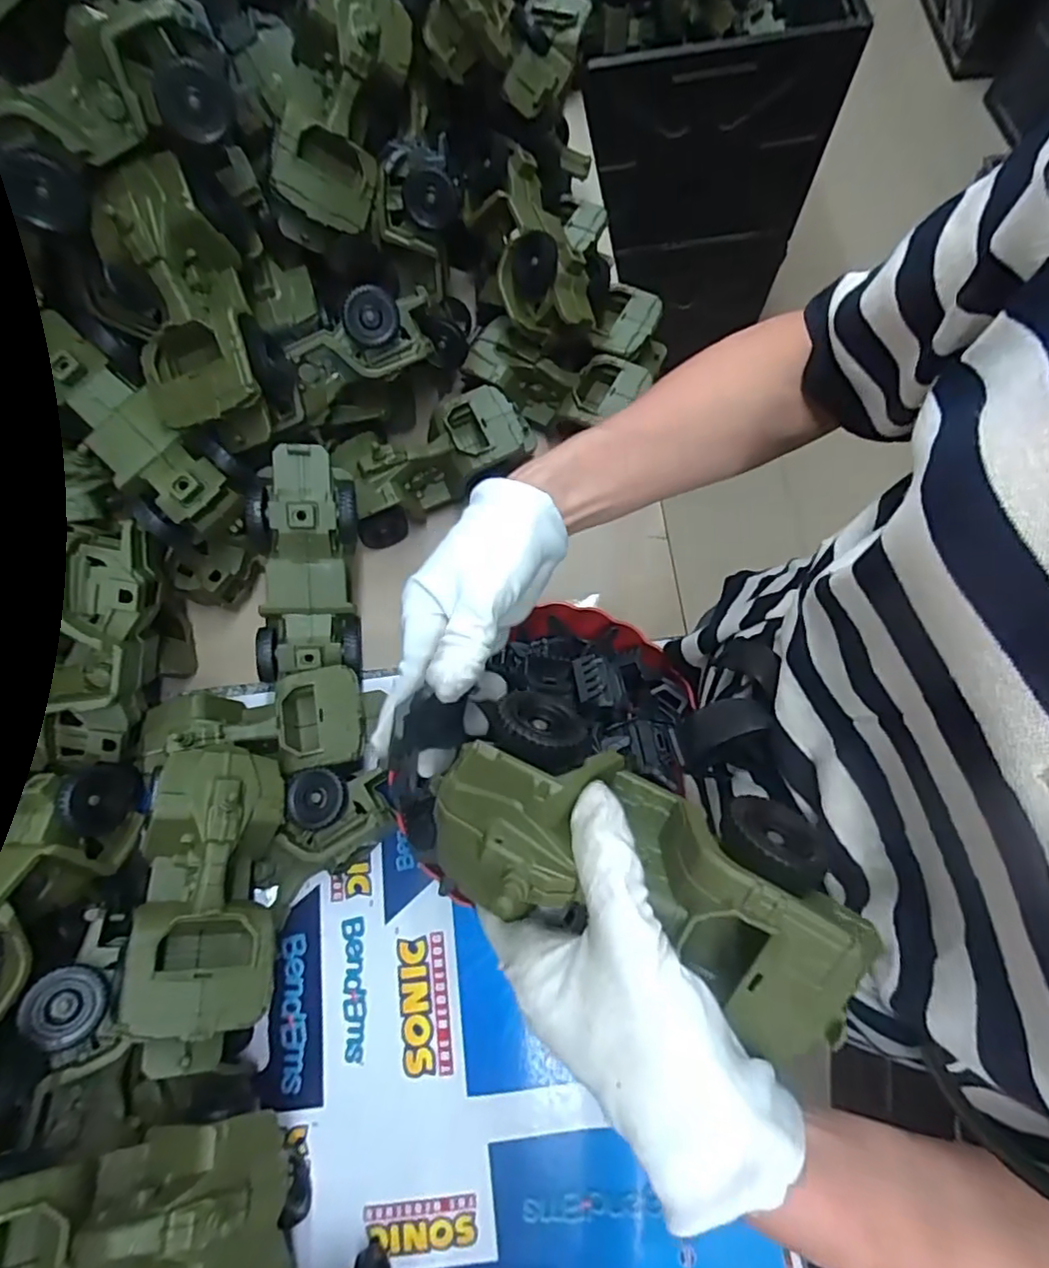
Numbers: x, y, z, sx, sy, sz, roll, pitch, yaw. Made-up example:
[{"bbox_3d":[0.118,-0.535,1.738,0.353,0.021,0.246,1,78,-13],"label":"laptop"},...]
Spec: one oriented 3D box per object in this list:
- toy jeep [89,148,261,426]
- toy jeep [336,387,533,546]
[{"bbox_3d":[-0.239,-0.231,0.429,0.080,0.067,0.164,-13,96,-2],"label":"toy jeep"},{"bbox_3d":[-0.079,-0.160,0.570,0.179,0.069,0.088,-20,73,-4],"label":"toy jeep"}]

